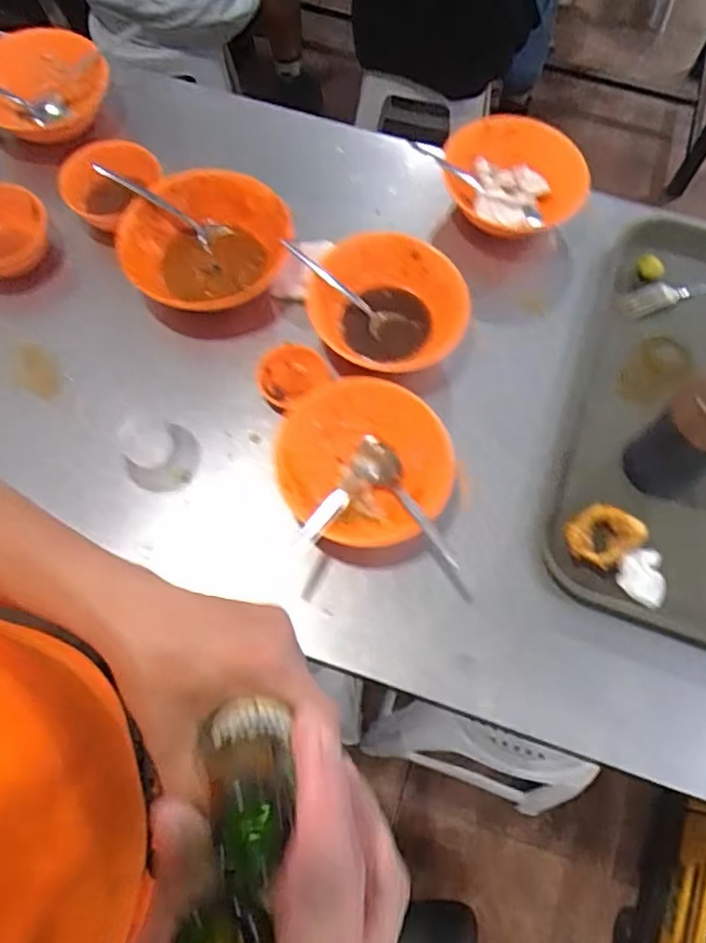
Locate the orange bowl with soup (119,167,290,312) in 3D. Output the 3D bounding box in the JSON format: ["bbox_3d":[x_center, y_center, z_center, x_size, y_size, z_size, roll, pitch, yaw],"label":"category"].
[{"bbox_3d":[-0.149,-0.230,0.676,0.167,0.060,0.161,1,68,-1],"label":"orange bowl with soup"}]

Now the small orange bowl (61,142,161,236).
[{"bbox_3d":[-0.262,-0.307,0.704,0.096,0.057,0.091,1,68,-1],"label":"small orange bowl"}]

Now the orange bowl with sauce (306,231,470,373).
[{"bbox_3d":[0.037,-0.159,0.660,0.147,0.065,0.156,1,68,-1],"label":"orange bowl with sauce"}]

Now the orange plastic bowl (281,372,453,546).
[{"bbox_3d":[0.012,-0.004,0.595,0.154,0.053,0.156,1,68,-1],"label":"orange plastic bowl"}]

